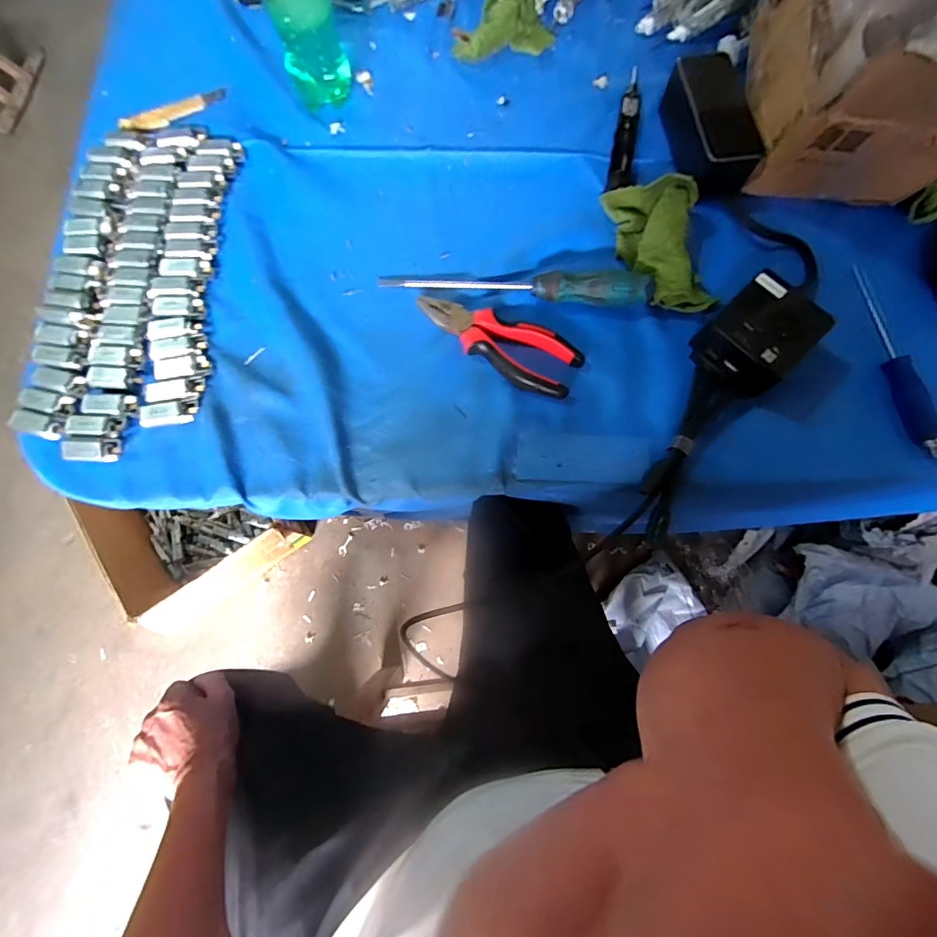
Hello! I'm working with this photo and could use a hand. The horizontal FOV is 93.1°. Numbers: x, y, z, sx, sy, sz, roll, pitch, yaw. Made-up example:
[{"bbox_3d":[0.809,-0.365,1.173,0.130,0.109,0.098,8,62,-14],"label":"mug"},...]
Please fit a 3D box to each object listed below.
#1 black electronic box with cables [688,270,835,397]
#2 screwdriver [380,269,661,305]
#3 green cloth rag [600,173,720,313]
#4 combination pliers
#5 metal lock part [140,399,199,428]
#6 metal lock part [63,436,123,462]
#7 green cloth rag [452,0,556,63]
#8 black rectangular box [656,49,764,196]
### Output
[{"bbox_3d":[0.246,-0.113,0.382,0.081,0.045,0.072,-44,82,-9],"label":"black electronic box with cables"},{"bbox_3d":[0.042,-0.168,0.404,0.246,0.034,0.029,3,78,0],"label":"screwdriver"},{"bbox_3d":[0.182,-0.214,0.415,0.068,0.034,0.136,-11,78,-3],"label":"green cloth rag"},{"bbox_3d":[0.026,-0.115,0.400,0.151,0.016,0.052,27,79,5],"label":"combination pliers"},{"bbox_3d":[-0.260,-0.048,0.386,0.045,0.007,0.020,-11,78,-3],"label":"metal lock part"},{"bbox_3d":[-0.318,-0.017,0.375,0.044,0.008,0.021,2,78,0],"label":"metal lock part"},{"bbox_3d":[0.036,-0.498,0.493,0.110,0.025,0.075,-11,78,-3],"label":"green cloth rag"},{"bbox_3d":[0.235,-0.334,0.436,0.066,0.041,0.136,-8,78,-2],"label":"black rectangular box"}]

